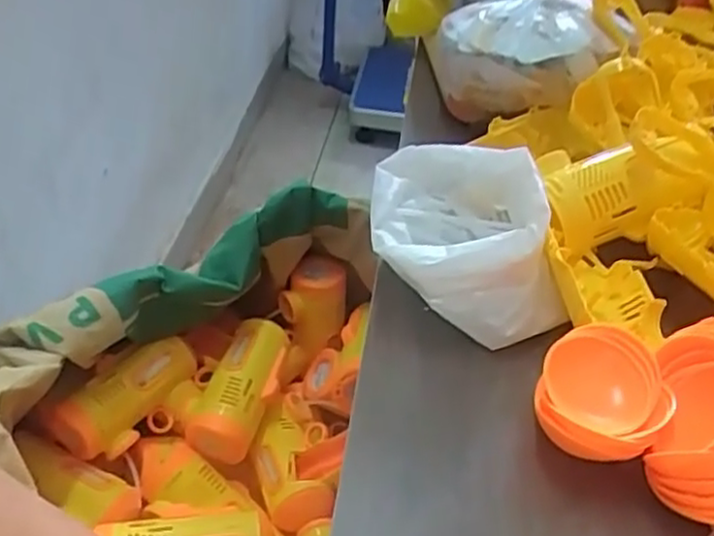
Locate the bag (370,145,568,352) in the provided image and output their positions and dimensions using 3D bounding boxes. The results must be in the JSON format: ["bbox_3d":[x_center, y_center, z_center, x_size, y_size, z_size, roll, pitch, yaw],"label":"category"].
[{"bbox_3d":[0.068,-0.024,0.444,0.119,0.069,0.124,8,41,-1],"label":"bag"}]

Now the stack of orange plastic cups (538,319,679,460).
[{"bbox_3d":[0.124,0.067,0.364,0.063,0.041,0.068,21,43,14],"label":"stack of orange plastic cups"}]

